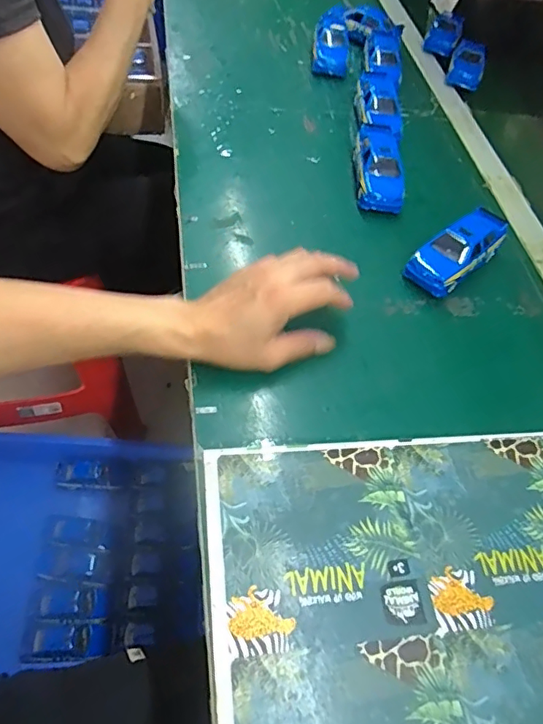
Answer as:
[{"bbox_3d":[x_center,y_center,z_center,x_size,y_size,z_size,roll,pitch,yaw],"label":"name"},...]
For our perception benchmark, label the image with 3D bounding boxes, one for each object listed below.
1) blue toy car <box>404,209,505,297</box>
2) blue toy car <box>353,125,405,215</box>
[{"bbox_3d":[0.199,-0.116,0.554,0.125,0.042,0.054,-32,66,-27],"label":"blue toy car"},{"bbox_3d":[0.129,-0.238,0.636,0.058,0.040,0.128,5,55,-6],"label":"blue toy car"}]

